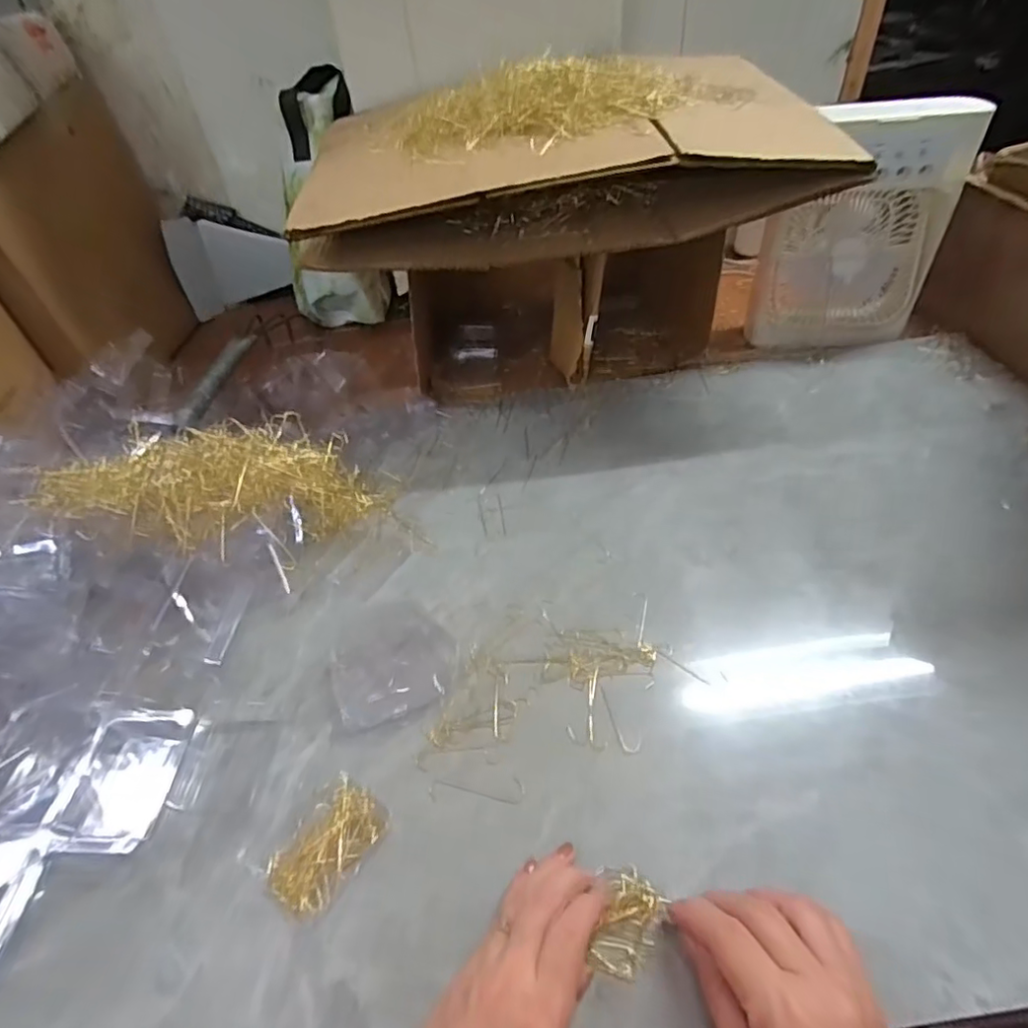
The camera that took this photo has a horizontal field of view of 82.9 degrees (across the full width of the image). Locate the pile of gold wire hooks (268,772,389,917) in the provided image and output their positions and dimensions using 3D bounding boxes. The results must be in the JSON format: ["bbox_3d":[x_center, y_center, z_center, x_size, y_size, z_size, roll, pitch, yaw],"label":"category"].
[{"bbox_3d":[-0.117,0.207,0.364,0.045,0.010,0.071,26,54,28],"label":"pile of gold wire hooks"}]

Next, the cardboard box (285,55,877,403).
[{"bbox_3d":[0.050,-0.314,0.666,0.477,0.296,0.325,-6,45,1],"label":"cardboard box"}]

